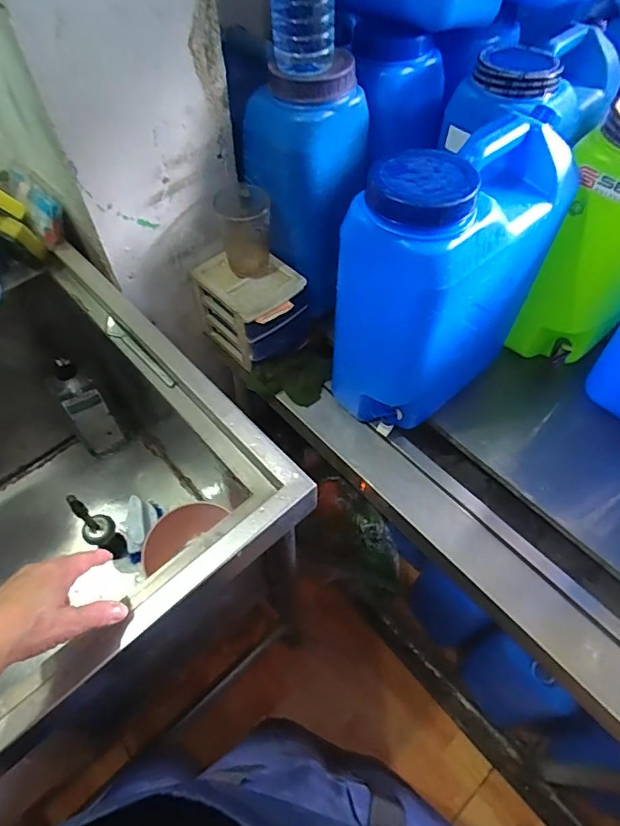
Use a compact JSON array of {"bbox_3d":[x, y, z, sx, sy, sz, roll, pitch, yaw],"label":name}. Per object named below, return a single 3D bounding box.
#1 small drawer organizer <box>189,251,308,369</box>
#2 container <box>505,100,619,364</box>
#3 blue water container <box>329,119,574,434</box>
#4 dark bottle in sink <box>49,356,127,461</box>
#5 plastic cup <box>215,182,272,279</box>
[{"bbox_3d":[-0.104,-0.187,0.906,0.142,0.144,0.179,-35,63,-21],"label":"small drawer organizer"},{"bbox_3d":[0.487,-0.289,0.801,0.168,0.397,0.295,34,63,20],"label":"container"},{"bbox_3d":[0.186,-0.185,0.722,0.281,0.388,0.170,-39,64,-23],"label":"blue water container"},{"bbox_3d":[-0.429,-0.010,0.949,0.081,0.256,0.080,-39,64,-23],"label":"dark bottle in sink"},{"bbox_3d":[-0.105,-0.301,0.837,0.084,0.128,0.099,-3,56,-2],"label":"plastic cup"}]

